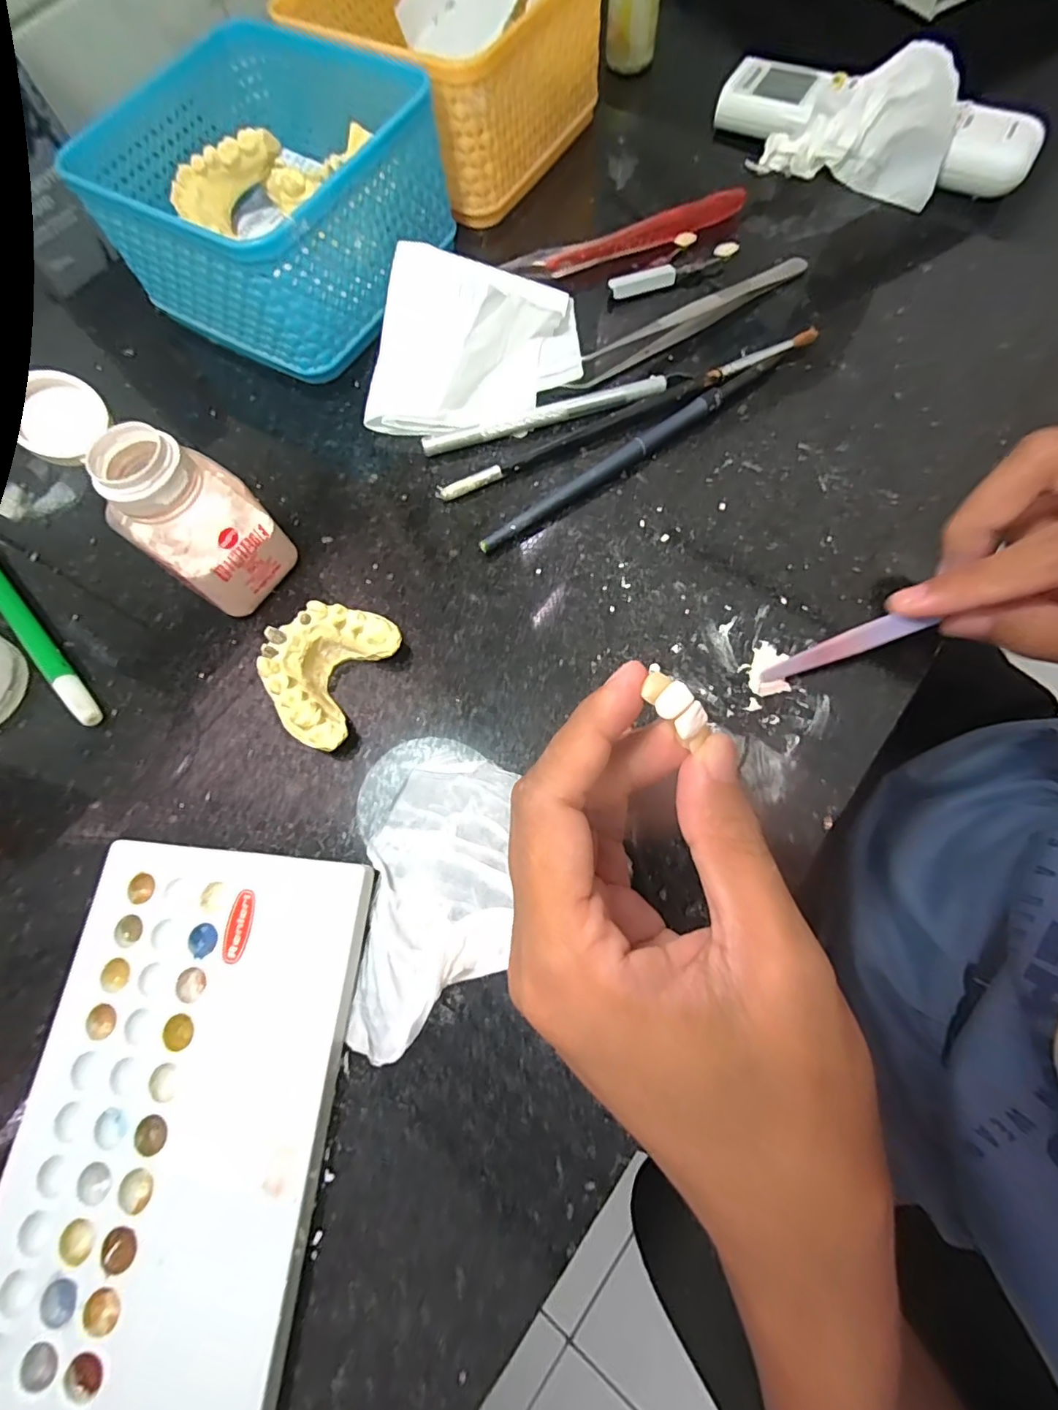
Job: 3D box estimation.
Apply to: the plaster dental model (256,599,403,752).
[{"bbox_3d":[-0.078,-0.014,0.205,0.038,0.025,0.054,25,75,10],"label":"plaster dental model"}]

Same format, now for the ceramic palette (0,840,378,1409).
[{"bbox_3d":[-0.109,0.123,0.165,0.094,0.014,0.150,5,72,4],"label":"ceramic palette"}]

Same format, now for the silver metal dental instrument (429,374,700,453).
[{"bbox_3d":[0.012,-0.136,0.246,0.123,0.006,0.008,-15,72,-3],"label":"silver metal dental instrument"}]

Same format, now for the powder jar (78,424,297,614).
[{"bbox_3d":[-0.123,-0.069,0.203,0.035,0.066,0.043,39,77,13],"label":"powder jar"}]

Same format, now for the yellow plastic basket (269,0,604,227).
[{"bbox_3d":[-0.045,-0.353,0.288,0.132,0.055,0.132,33,76,12],"label":"yellow plastic basket"}]

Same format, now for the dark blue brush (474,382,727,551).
[{"bbox_3d":[0.033,-0.103,0.234,0.127,0.011,0.008,-34,74,-9],"label":"dark blue brush"}]

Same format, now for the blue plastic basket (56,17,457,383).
[{"bbox_3d":[-0.123,-0.245,0.262,0.129,0.063,0.128,27,75,11],"label":"blue plastic basket"}]

